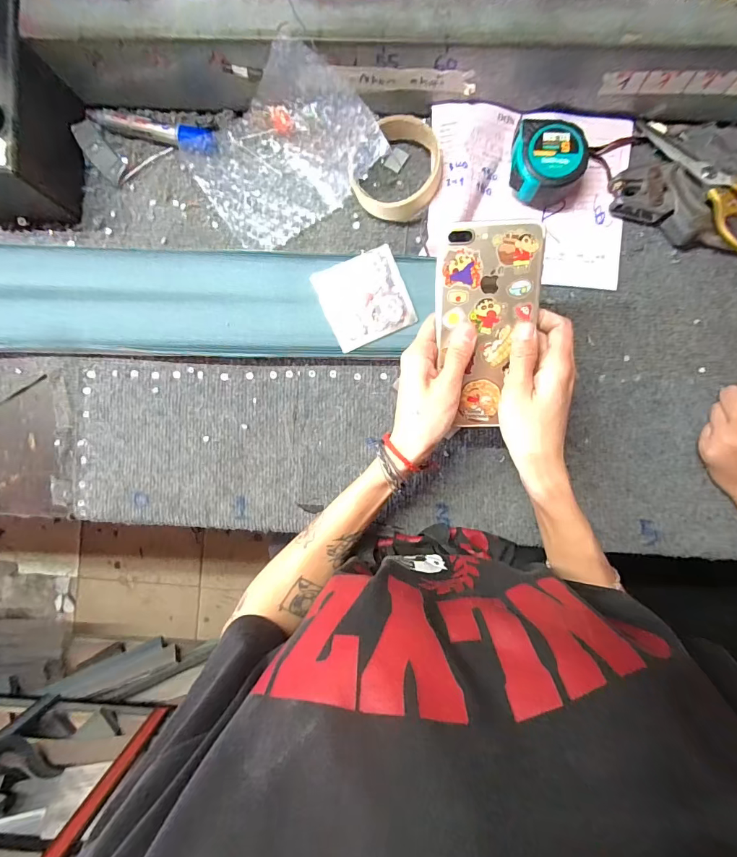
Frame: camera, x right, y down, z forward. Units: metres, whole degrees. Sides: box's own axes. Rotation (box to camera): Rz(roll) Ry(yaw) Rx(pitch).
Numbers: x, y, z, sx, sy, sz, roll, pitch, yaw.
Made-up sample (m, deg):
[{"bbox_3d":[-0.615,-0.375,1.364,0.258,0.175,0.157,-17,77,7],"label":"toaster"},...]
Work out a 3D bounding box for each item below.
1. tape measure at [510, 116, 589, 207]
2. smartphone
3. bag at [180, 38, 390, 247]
[{"bbox_3d":[0.167,-0.245,0.383,0.067,0.037,0.064,1,91,2],"label":"tape measure"},{"bbox_3d":[0.090,-0.075,0.321,0.074,0.006,0.151,-1,111,2],"label":"smartphone"},{"bbox_3d":[-0.083,-0.258,0.380,0.160,0.058,0.124,-35,90,2],"label":"bag"}]

